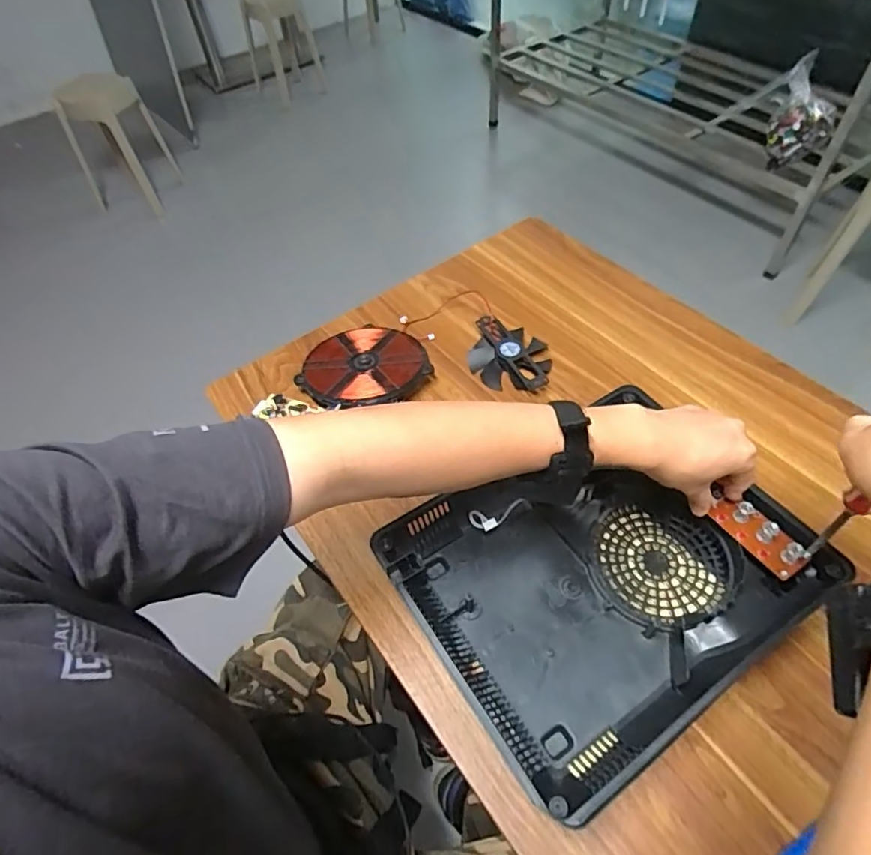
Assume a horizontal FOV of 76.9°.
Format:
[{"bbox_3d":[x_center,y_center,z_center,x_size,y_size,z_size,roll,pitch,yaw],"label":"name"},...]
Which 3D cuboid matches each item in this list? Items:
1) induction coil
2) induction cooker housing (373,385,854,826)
[{"bbox_3d":[-0.092,-0.080,0.708,0.160,0.019,0.144,-15,54,-6],"label":"induction coil"},{"bbox_3d":[0.147,0.128,0.509,0.319,0.052,0.278,-31,58,-17],"label":"induction cooker housing"}]

